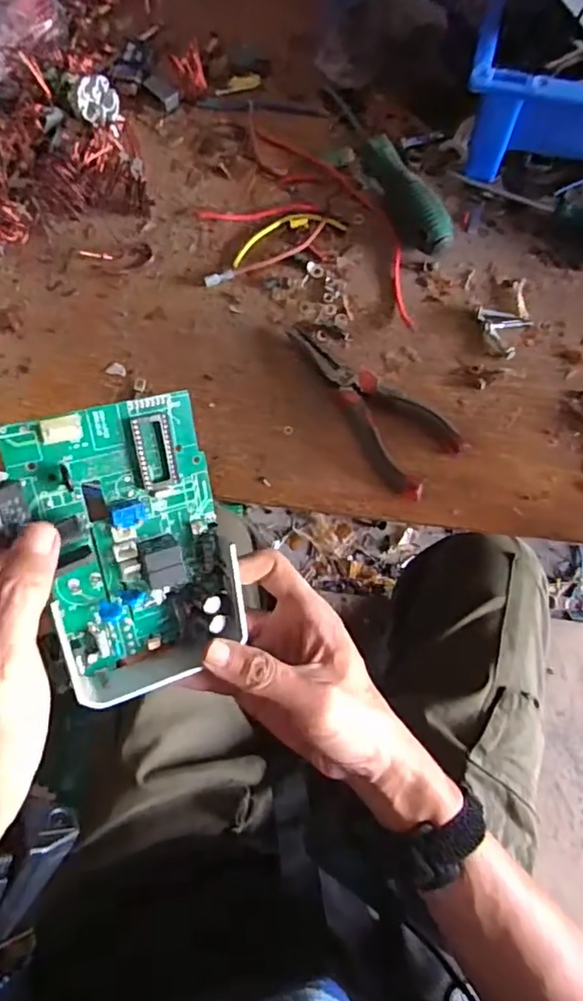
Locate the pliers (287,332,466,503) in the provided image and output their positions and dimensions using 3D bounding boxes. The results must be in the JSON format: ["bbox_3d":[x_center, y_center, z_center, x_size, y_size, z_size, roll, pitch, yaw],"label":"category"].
[{"bbox_3d":[0.046,-0.065,0.410,0.147,0.015,0.059,38,79,12],"label":"pliers"}]

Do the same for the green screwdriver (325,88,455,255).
[{"bbox_3d":[0.072,-0.264,0.449,0.028,0.033,0.177,-27,74,-5],"label":"green screwdriver"}]

